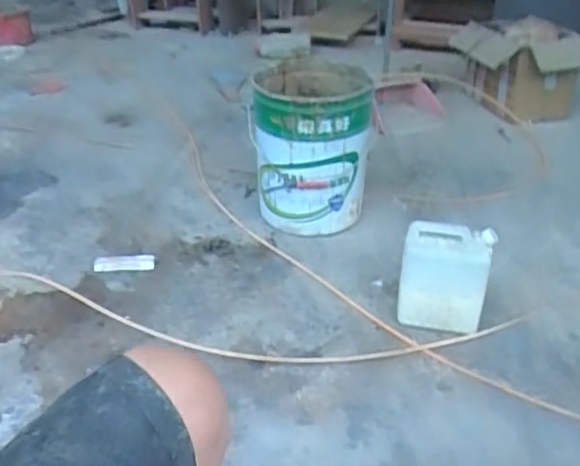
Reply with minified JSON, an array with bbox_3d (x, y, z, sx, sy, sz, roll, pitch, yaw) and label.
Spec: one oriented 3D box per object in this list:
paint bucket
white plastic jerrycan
[{"bbox_3d":[0.061,-0.208,1.516,0.273,0.374,0.292,1,34,3],"label":"paint bucket"},{"bbox_3d":[0.294,0.091,1.148,0.158,0.220,0.076,8,35,13],"label":"white plastic jerrycan"}]

